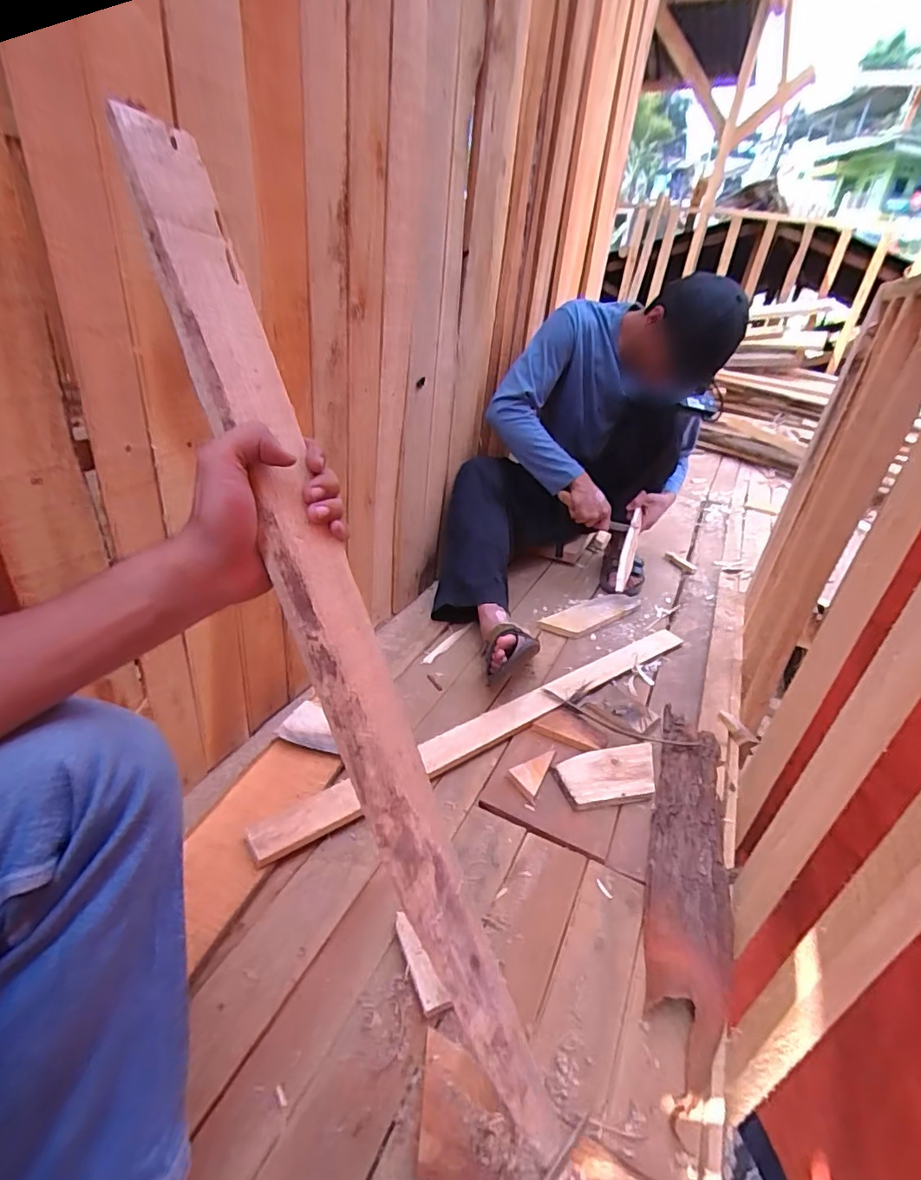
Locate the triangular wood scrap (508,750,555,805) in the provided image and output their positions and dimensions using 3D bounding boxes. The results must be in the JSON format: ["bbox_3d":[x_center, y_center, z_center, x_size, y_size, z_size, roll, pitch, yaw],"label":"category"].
[{"bbox_3d":[0.111,0.284,0.869,0.050,0.011,0.099,19,34,20],"label":"triangular wood scrap"}]

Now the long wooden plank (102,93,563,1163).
[{"bbox_3d":[-0.061,0.094,0.393,0.018,0.775,0.062,-8,15,44],"label":"long wooden plank"}]

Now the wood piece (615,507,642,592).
[{"bbox_3d":[0.397,-0.102,1.280,0.030,0.035,0.262,16,54,15],"label":"wood piece"}]

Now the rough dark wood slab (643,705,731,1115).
[{"bbox_3d":[0.321,0.362,0.772,0.102,0.042,0.579,16,32,15],"label":"rough dark wood slab"}]

